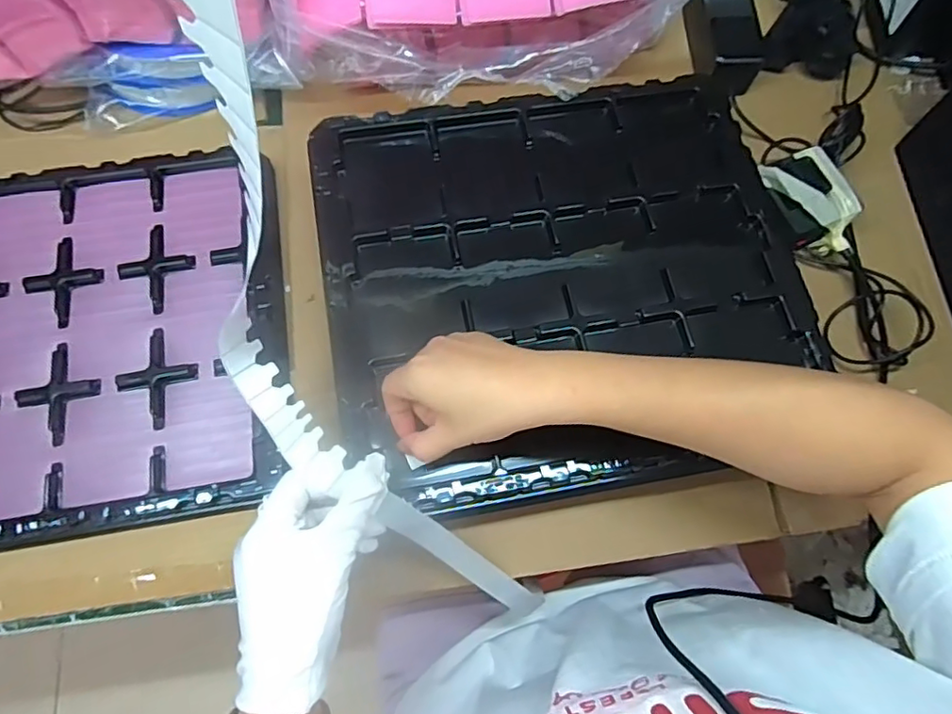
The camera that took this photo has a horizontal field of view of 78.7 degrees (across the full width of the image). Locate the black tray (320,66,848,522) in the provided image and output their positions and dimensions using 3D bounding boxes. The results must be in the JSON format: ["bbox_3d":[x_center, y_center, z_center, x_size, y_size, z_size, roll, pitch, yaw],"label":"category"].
[{"bbox_3d":[0.067,-0.065,0.475,0.365,0.039,0.340,-10,73,-4],"label":"black tray"}]

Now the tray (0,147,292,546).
[{"bbox_3d":[-0.359,-0.018,0.510,0.371,0.027,0.337,-9,73,-4],"label":"tray"}]

